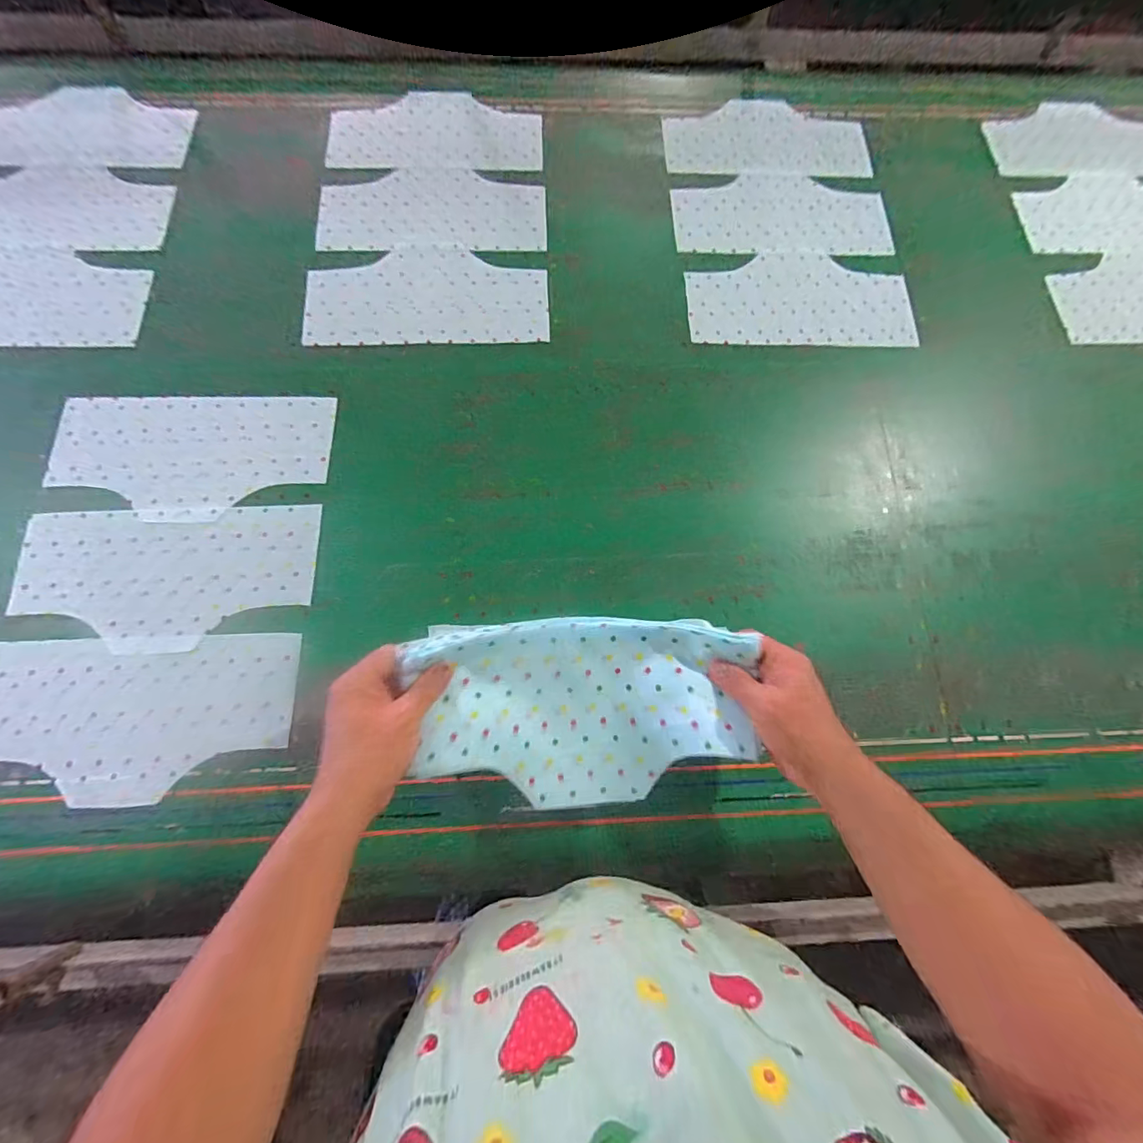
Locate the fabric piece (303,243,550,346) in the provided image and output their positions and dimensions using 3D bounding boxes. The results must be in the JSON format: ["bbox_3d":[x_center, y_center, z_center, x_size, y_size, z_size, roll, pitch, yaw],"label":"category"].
[{"bbox_3d":[-0.194,-0.379,0.663,0.319,0.004,0.163,-2,73,-3],"label":"fabric piece"}]

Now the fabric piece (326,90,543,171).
[{"bbox_3d":[-0.208,-0.689,0.754,0.318,0.005,0.179,-2,73,-2],"label":"fabric piece"}]

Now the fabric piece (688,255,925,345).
[{"bbox_3d":[0.320,-0.387,0.686,0.313,0.006,0.148,-2,73,-3],"label":"fabric piece"}]

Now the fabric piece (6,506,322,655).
[{"bbox_3d":[-0.454,0.006,0.546,0.320,0.008,0.162,-2,75,-2],"label":"fabric piece"}]

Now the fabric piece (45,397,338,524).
[{"bbox_3d":[-0.459,-0.139,0.585,0.321,0.004,0.165,-1,73,-2],"label":"fabric piece"}]

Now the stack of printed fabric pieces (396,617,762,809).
[{"bbox_3d":[-0.007,0.128,0.441,0.306,0.076,0.165,1,73,-2],"label":"stack of printed fabric pieces"}]

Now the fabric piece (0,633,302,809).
[{"bbox_3d":[-0.460,0.151,0.506,0.327,0.006,0.163,-2,73,-2],"label":"fabric piece"}]

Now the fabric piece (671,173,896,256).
[{"bbox_3d":[0.313,-0.541,0.731,0.316,0.006,0.167,0,70,-2],"label":"fabric piece"}]

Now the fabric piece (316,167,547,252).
[{"bbox_3d":[-0.200,-0.530,0.708,0.320,0.004,0.159,-3,73,-3],"label":"fabric piece"}]

